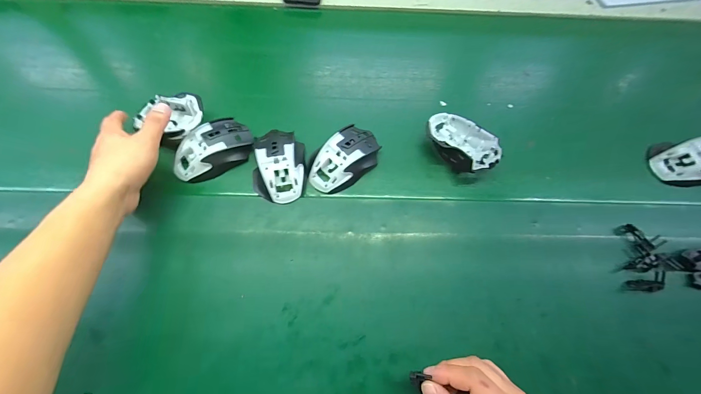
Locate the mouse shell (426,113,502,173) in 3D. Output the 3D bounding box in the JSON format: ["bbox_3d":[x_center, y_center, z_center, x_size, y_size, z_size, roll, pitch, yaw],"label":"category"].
[{"bbox_3d":[0.166,-0.082,0.450,0.112,0.043,0.074,38,72,12],"label":"mouse shell"}]

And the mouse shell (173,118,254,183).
[{"bbox_3d":[-0.200,-0.067,0.436,0.066,0.039,0.115,41,73,12],"label":"mouse shell"}]

